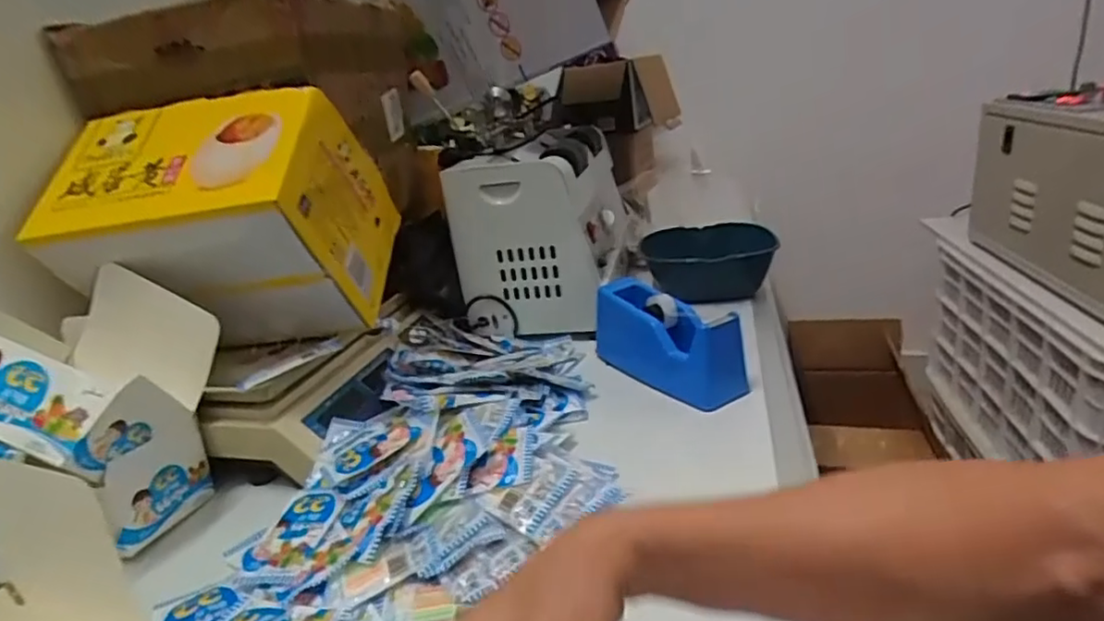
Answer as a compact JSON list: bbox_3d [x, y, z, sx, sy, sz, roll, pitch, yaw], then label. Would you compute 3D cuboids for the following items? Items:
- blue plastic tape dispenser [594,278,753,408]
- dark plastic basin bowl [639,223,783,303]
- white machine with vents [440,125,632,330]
[{"bbox_3d":[0.136,0.032,0.734,0.072,0.088,0.222,-17,22,-23],"label":"blue plastic tape dispenser"},{"bbox_3d":[0.251,-0.072,1.003,0.204,0.080,0.183,-4,21,9],"label":"dark plastic basin bowl"},{"bbox_3d":[-0.007,-0.137,0.997,0.196,0.237,0.334,-2,21,14],"label":"white machine with vents"}]

